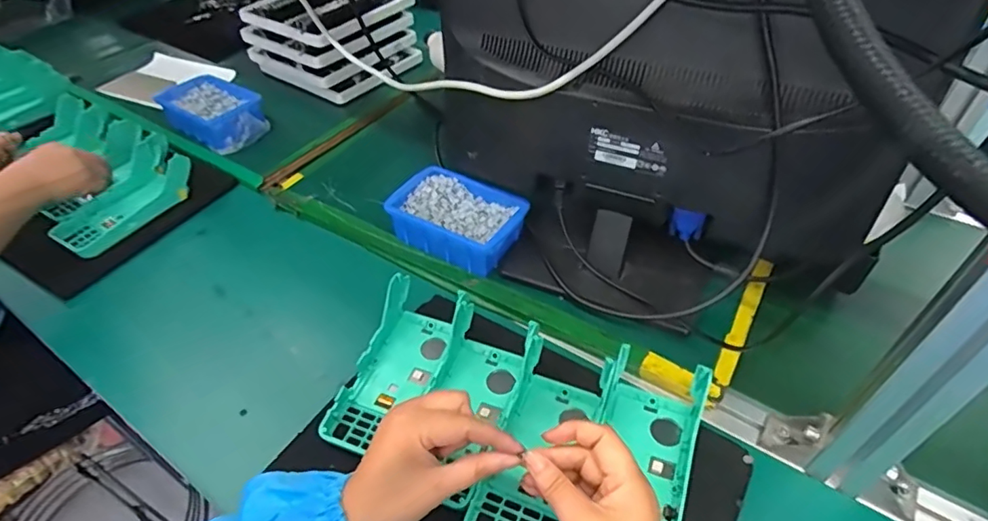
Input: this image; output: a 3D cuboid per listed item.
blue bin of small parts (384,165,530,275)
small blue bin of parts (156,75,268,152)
[{"bbox_3d":[-0.042,-0.049,0.627,0.149,0.050,0.103,23,49,22],"label":"blue bin of small parts"},{"bbox_3d":[-0.431,-0.226,0.830,0.181,0.061,0.113,29,57,27],"label":"small blue bin of parts"}]

